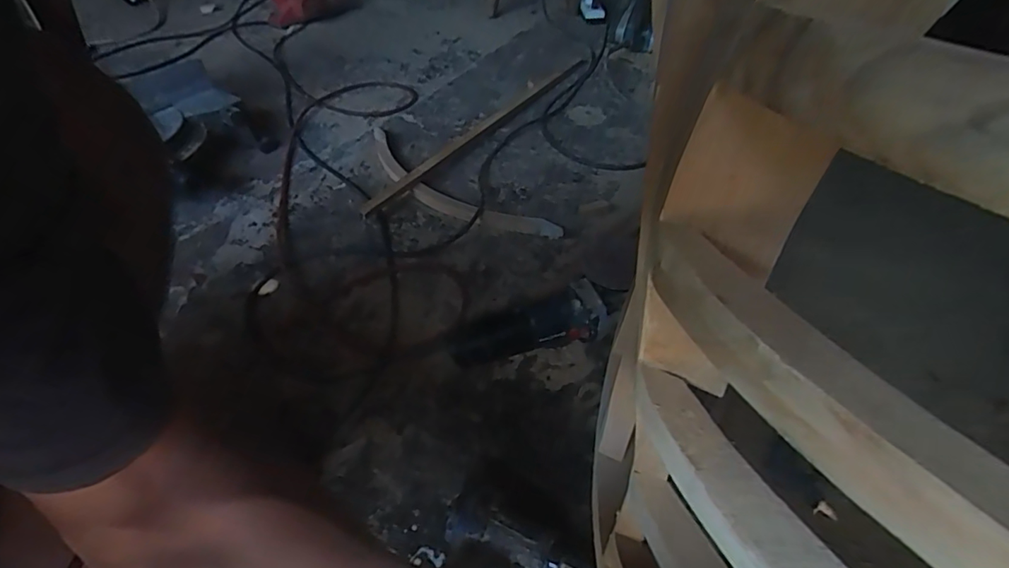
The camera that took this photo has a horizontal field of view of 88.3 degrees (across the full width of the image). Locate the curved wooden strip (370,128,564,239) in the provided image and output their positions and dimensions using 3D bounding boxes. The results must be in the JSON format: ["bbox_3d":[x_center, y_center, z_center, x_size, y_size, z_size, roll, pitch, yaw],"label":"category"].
[{"bbox_3d":[-0.114,-0.181,0.955,0.485,0.022,0.096,31,53,28],"label":"curved wooden strip"}]

